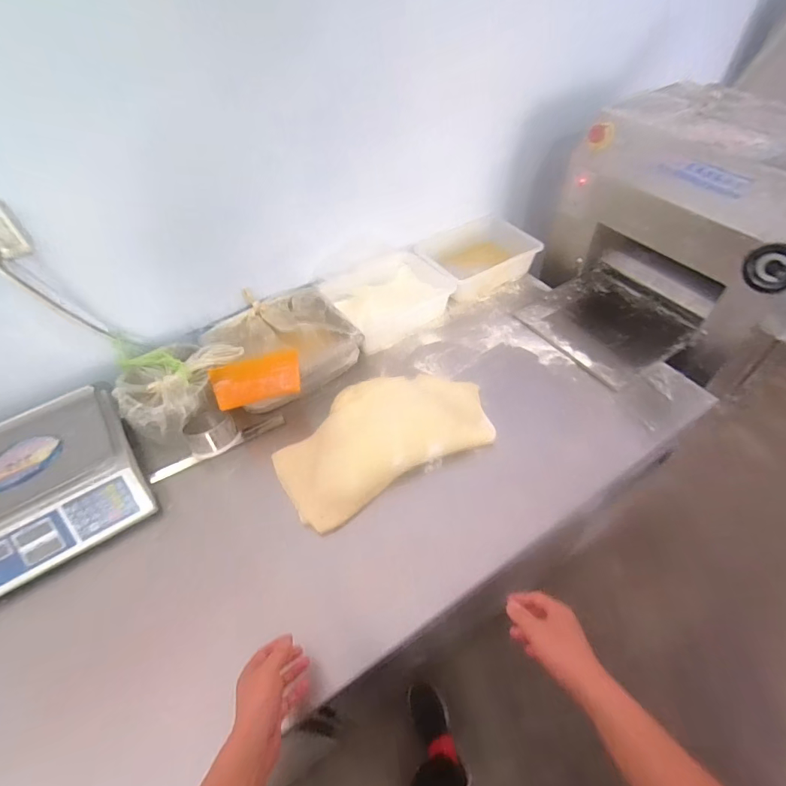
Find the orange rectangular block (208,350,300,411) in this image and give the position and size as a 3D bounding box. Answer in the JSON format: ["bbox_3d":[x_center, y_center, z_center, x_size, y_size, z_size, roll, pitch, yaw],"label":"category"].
[{"bbox_3d":[-0.307,-0.034,1.000,0.215,0.026,0.106,-17,76,-40],"label":"orange rectangular block"}]

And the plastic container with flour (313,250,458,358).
[{"bbox_3d":[-0.005,-0.277,1.210,0.323,0.103,0.236,-31,56,-19],"label":"plastic container with flour"}]

